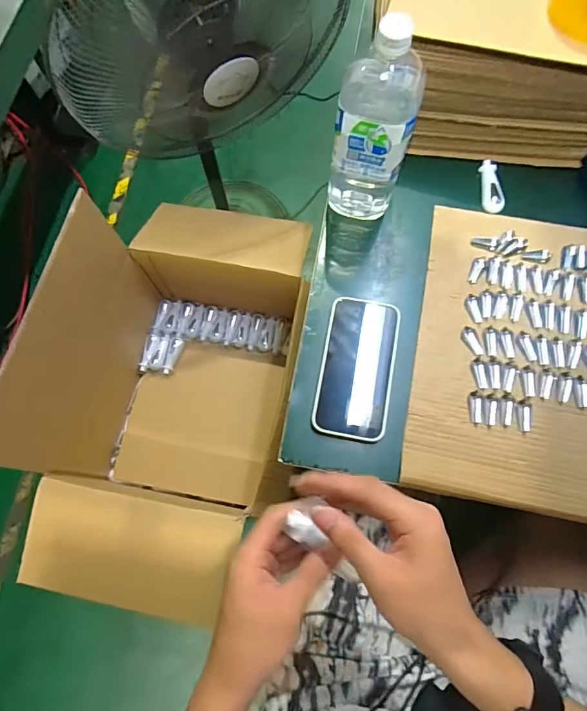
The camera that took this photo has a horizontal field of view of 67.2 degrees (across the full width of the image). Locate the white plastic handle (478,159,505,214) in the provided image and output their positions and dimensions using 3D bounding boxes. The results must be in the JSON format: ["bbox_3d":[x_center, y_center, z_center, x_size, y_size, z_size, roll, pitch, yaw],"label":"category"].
[{"bbox_3d":[0.266,-0.227,0.593,0.026,0.012,0.078,0,73,1],"label":"white plastic handle"}]

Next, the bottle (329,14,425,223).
[{"bbox_3d":[0.089,-0.250,0.487,0.084,0.227,0.089,8,73,3],"label":"bottle"}]

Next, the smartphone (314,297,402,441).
[{"bbox_3d":[0.073,0.013,0.509,0.082,0.010,0.161,7,76,13],"label":"smartphone"}]

